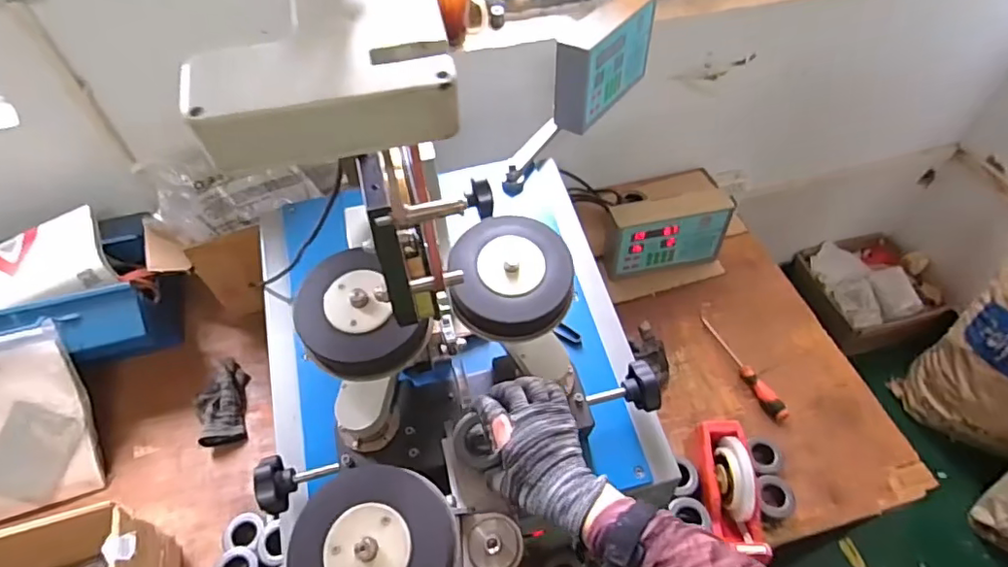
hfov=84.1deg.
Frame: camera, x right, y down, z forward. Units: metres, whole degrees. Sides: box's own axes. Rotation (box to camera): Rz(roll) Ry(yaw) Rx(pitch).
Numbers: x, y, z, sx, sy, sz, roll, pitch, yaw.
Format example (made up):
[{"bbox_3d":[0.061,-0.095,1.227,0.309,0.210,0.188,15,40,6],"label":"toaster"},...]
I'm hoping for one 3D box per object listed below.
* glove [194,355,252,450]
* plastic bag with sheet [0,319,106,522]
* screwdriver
[{"bbox_3d":[-0.487,0.203,0.965,0.077,0.041,0.154,-13,53,-7],"label":"glove"},{"bbox_3d":[-0.747,0.213,0.857,0.179,0.023,0.275,-16,97,-16],"label":"plastic bag with sheet"},{"bbox_3d":[0.421,0.142,0.985,0.025,0.022,0.227,-18,54,-11],"label":"screwdriver"}]

